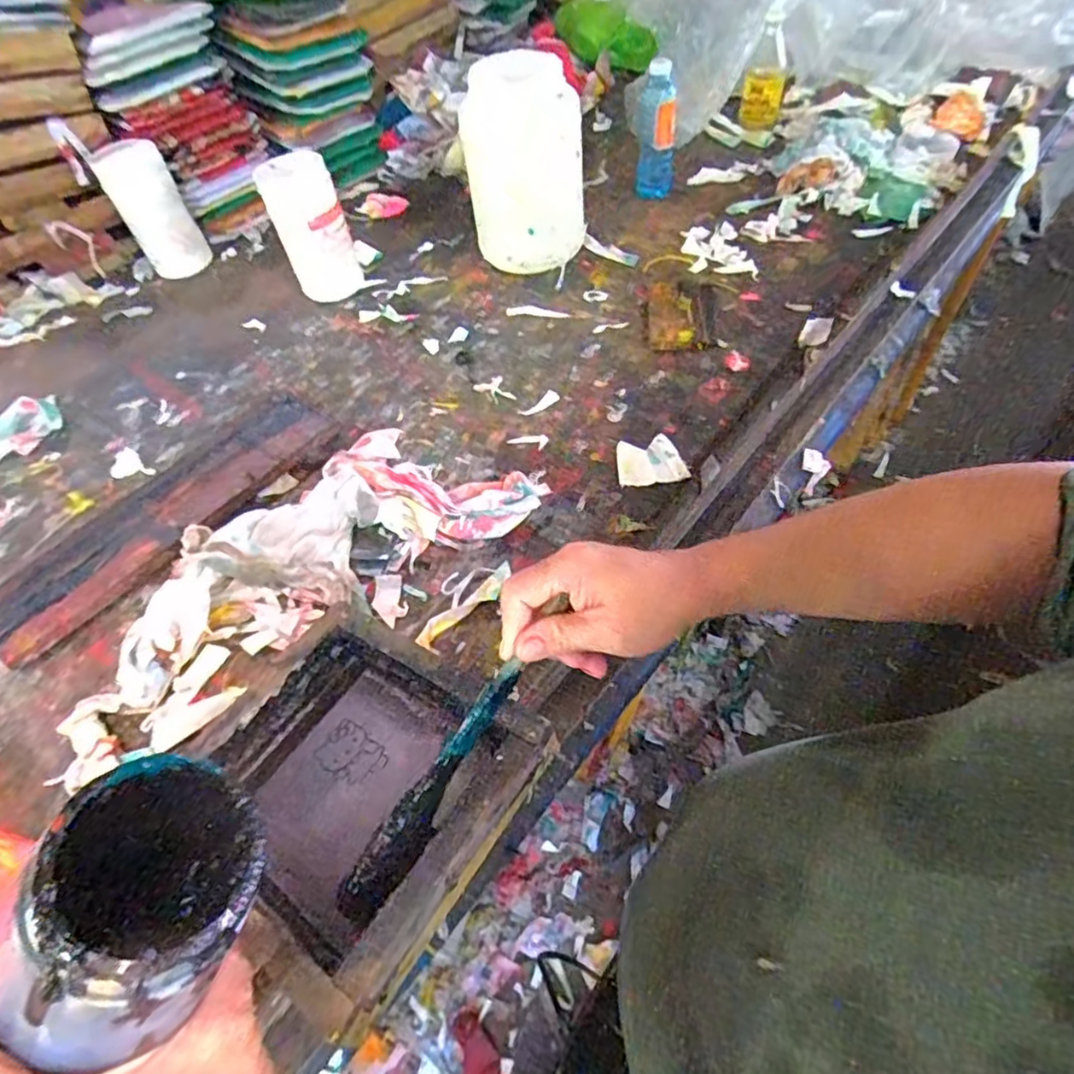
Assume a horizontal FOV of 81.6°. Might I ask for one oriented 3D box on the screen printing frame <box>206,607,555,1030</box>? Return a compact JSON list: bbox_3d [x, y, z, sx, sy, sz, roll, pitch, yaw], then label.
[{"bbox_3d":[-0.135,0.181,0.474,0.237,0.060,0.212,16,57,40],"label":"screen printing frame"}]

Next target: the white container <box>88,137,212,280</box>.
[{"bbox_3d":[-0.613,-0.523,0.992,0.100,0.170,0.088,-30,57,-16],"label":"white container"}]

